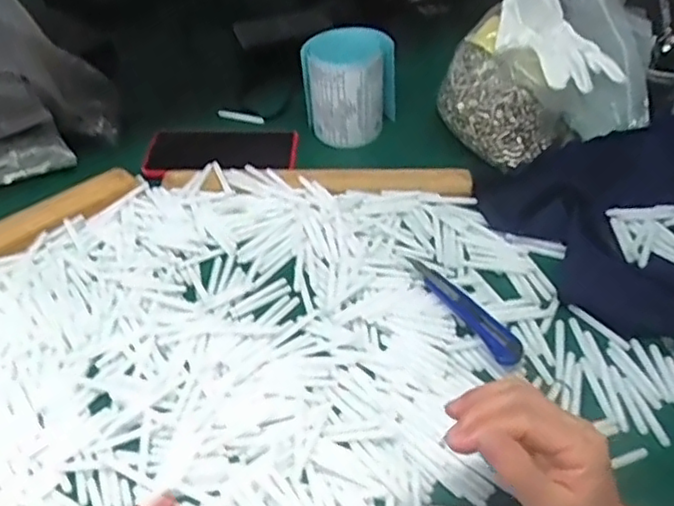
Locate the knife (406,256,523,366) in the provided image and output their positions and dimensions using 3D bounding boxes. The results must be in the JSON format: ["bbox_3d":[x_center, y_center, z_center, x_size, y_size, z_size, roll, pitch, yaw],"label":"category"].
[{"bbox_3d":[0.102,0.044,0.550,0.019,0.020,0.132,-26,51,-23],"label":"knife"}]

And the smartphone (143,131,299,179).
[{"bbox_3d":[-0.126,-0.110,0.720,0.163,0.013,0.070,-6,46,-5],"label":"smartphone"}]

